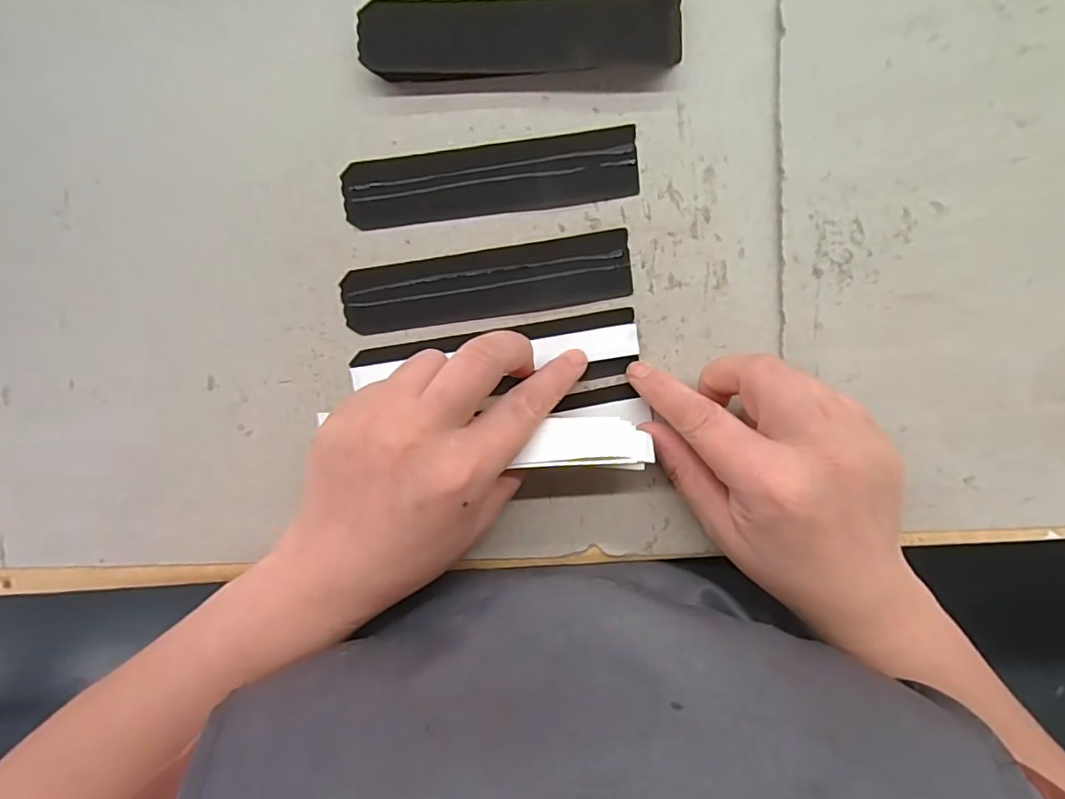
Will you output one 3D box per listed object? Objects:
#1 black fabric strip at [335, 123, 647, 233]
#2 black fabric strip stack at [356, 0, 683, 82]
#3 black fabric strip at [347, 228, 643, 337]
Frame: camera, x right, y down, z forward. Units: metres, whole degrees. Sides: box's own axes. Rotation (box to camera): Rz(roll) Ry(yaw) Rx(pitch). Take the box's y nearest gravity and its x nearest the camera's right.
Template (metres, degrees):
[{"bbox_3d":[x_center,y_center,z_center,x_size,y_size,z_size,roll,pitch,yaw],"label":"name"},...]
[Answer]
[{"bbox_3d":[-0.020,-0.105,0.264,0.138,0.004,0.032,-7,96,3],"label":"black fabric strip"},{"bbox_3d":[-0.005,-0.166,0.252,0.143,0.010,0.033,-2,96,2],"label":"black fabric strip stack"},{"bbox_3d":[-0.022,-0.056,0.268,0.138,0.004,0.032,-8,96,3],"label":"black fabric strip"}]

